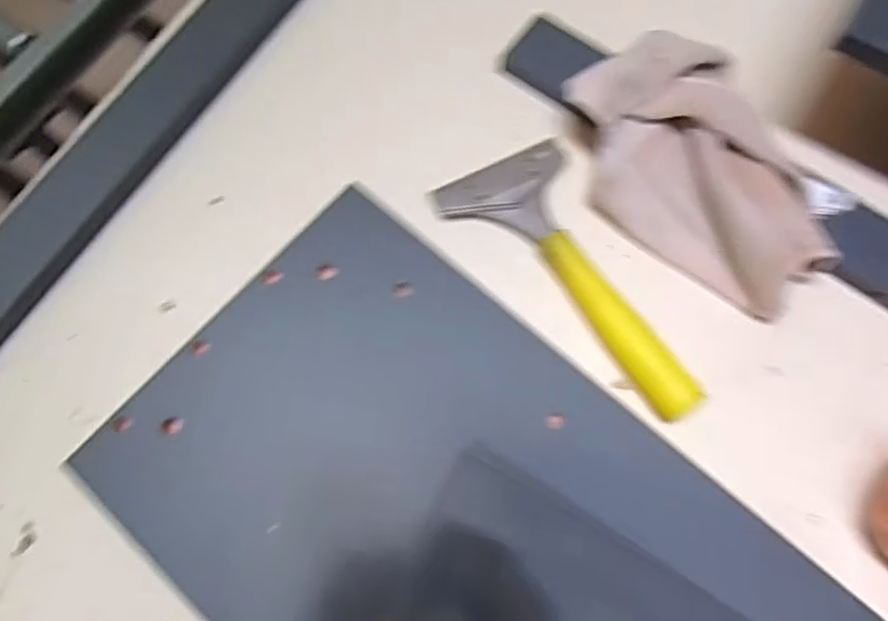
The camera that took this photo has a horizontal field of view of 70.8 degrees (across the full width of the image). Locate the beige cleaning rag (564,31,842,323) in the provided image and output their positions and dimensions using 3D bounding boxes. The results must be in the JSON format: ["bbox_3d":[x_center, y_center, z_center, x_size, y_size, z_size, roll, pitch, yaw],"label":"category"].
[{"bbox_3d":[0.168,-0.090,0.414,0.123,0.045,0.201,-22,75,-5],"label":"beige cleaning rag"}]

